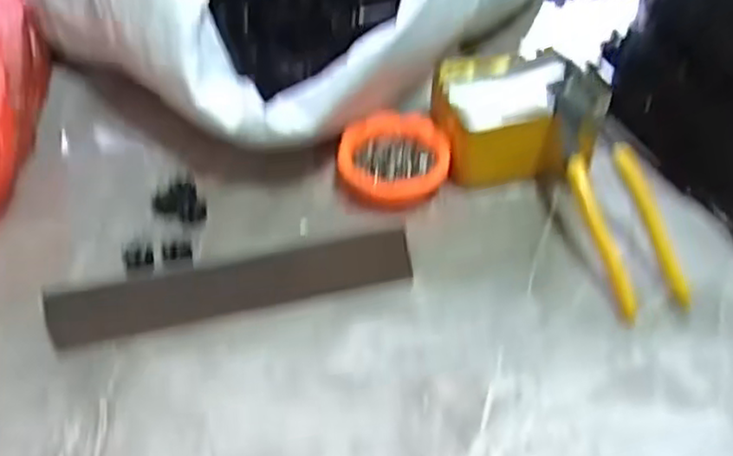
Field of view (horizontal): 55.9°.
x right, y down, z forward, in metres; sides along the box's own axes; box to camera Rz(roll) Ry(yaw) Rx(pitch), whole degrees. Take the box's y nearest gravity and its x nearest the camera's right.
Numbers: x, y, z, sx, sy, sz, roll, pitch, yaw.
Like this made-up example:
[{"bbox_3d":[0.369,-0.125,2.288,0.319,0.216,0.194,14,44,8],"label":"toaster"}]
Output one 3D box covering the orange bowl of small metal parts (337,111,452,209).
[{"bbox_3d":[0.020,-0.049,0.494,0.077,0.020,0.083,0,47,0],"label":"orange bowl of small metal parts"}]

